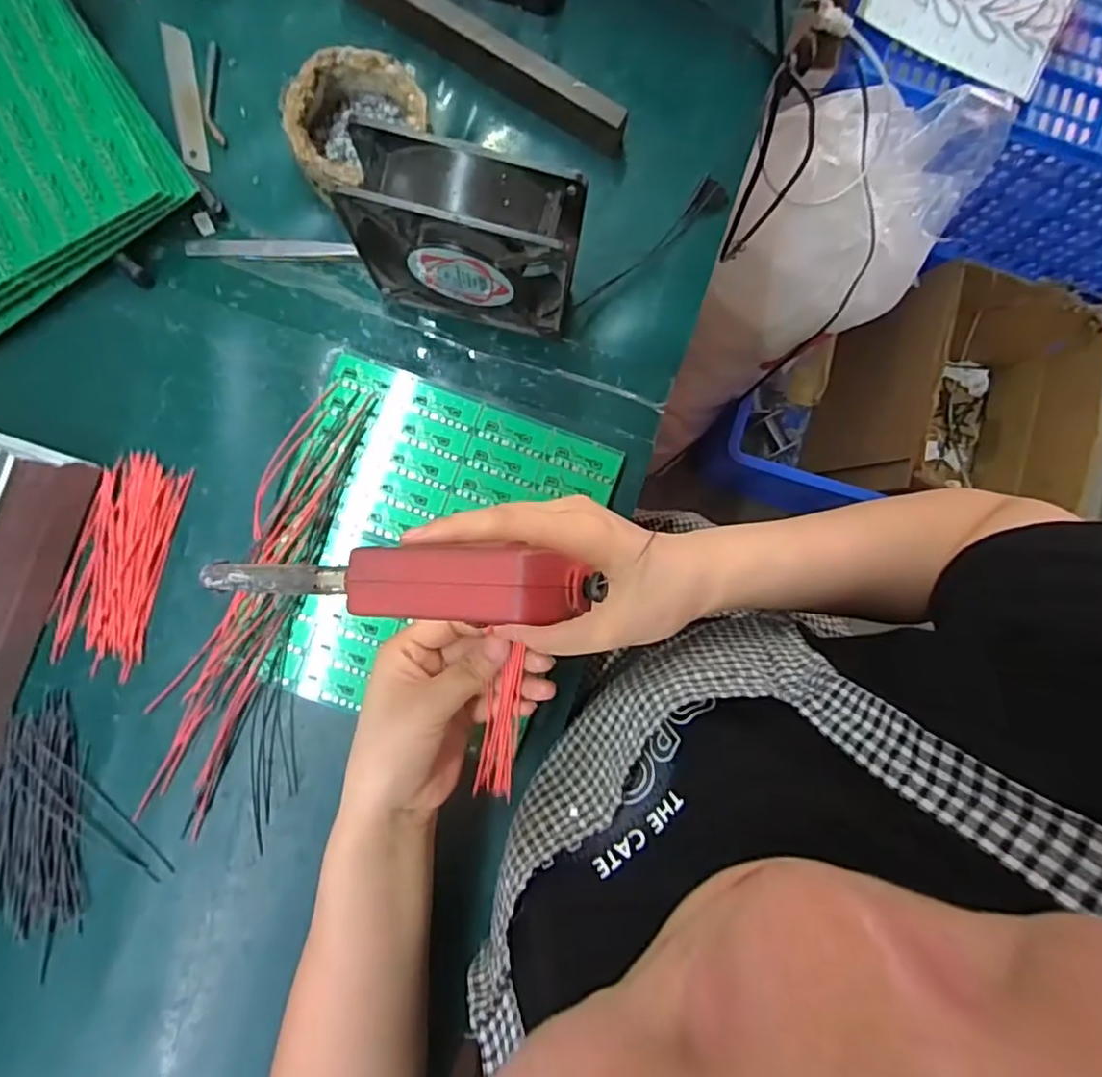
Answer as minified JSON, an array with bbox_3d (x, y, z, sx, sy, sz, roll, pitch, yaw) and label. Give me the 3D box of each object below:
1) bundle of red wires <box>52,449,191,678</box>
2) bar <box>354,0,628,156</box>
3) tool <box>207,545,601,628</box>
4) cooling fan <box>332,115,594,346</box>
[{"bbox_3d":[-0.271,0.015,0.395,0.056,0.005,0.134,16,87,-3],"label":"bundle of red wires"},{"bbox_3d":[-0.044,-0.315,0.406,0.207,0.037,0.015,28,86,-2],"label":"bar"},{"bbox_3d":[-0.069,0.017,0.256,0.171,0.028,0.026,1,87,18],"label":"tool"},{"bbox_3d":[-0.045,-0.165,0.358,0.120,0.118,0.045,14,87,-3],"label":"cooling fan"}]

